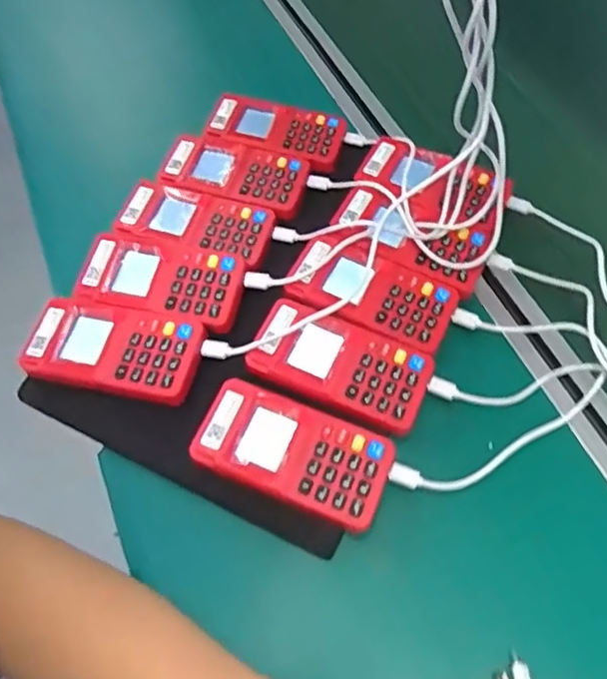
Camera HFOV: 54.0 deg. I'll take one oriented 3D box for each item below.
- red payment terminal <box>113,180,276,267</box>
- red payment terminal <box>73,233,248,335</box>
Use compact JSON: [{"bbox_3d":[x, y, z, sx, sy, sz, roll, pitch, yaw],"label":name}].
[{"bbox_3d":[-0.082,-0.094,0.465,0.113,0.015,0.060,13,60,9],"label":"red payment terminal"},{"bbox_3d":[-0.104,-0.046,0.440,0.119,0.014,0.056,14,60,9],"label":"red payment terminal"}]

